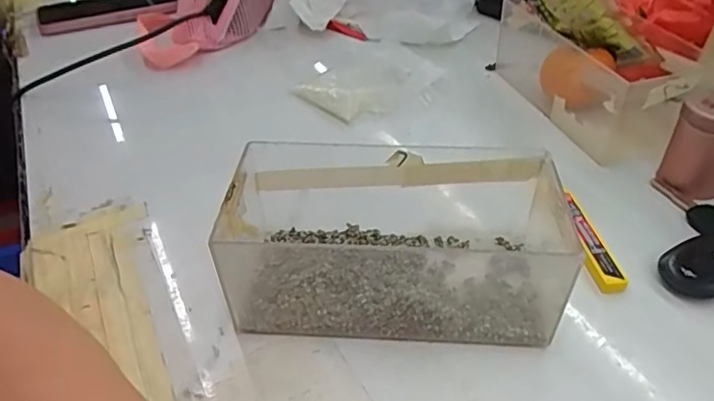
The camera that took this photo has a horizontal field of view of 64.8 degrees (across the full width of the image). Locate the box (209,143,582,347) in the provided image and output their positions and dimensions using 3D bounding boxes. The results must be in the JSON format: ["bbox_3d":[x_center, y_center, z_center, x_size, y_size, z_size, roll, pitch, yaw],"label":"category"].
[{"bbox_3d":[0.027,0.020,0.328,0.191,0.065,0.108,3,40,5],"label":"box"}]

